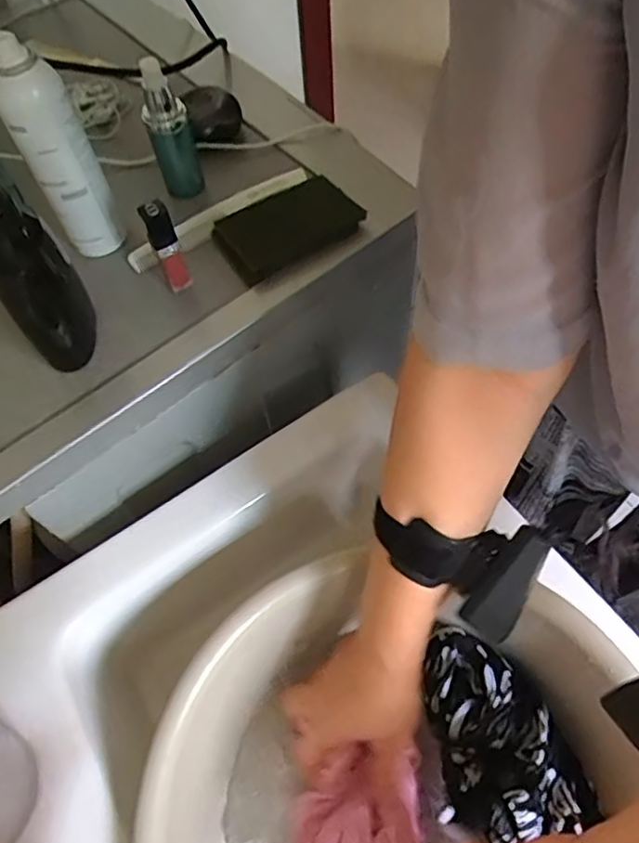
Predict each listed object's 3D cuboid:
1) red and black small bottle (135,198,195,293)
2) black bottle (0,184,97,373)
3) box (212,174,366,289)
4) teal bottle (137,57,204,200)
[{"bbox_3d":[-0.114,-0.129,0.458,0.019,0.073,0.018,-21,60,-9],"label":"red and black small bottle"},{"bbox_3d":[-0.197,-0.104,0.415,0.050,0.138,0.070,-30,62,-14],"label":"black bottle"},{"bbox_3d":[-0.027,-0.164,0.508,0.114,0.016,0.076,-29,62,-14],"label":"box"},{"bbox_3d":[-0.124,-0.241,0.504,0.034,0.101,0.028,-16,59,-6],"label":"teal bottle"}]

